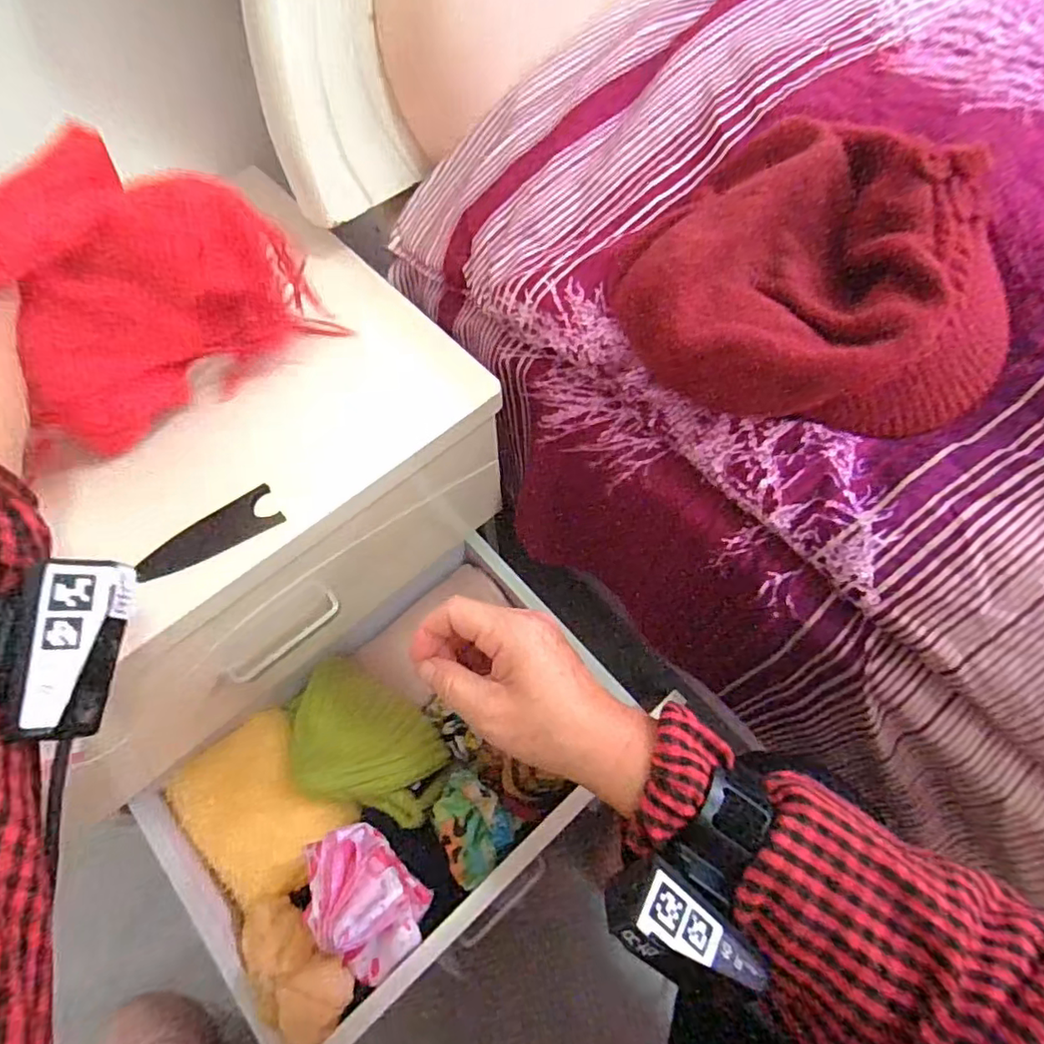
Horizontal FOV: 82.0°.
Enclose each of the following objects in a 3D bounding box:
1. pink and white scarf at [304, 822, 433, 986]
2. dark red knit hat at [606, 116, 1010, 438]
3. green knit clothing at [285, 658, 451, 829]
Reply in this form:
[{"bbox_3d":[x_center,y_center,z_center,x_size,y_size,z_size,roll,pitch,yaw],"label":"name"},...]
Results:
[{"bbox_3d":[-0.132,0.307,0.487,0.106,0.048,0.077,39,70,19],"label":"pink and white scarf"},{"bbox_3d":[0.190,-0.144,0.376,0.224,0.085,0.188,-21,64,-9],"label":"dark red knit hat"},{"bbox_3d":[-0.155,0.214,0.583,0.177,0.040,0.114,27,67,14],"label":"green knit clothing"}]

